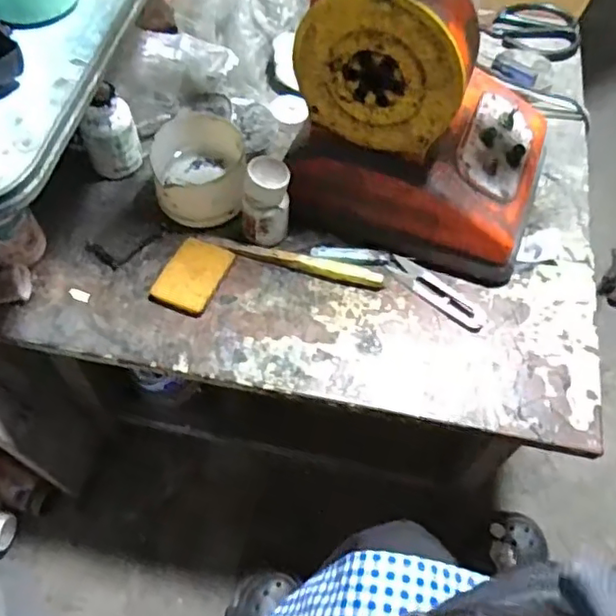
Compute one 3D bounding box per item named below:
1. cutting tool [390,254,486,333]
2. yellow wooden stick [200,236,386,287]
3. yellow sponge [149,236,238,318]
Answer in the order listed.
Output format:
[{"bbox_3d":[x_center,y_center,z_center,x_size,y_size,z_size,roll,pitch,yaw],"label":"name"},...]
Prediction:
[{"bbox_3d":[0.118,-0.016,0.547,0.025,0.008,0.103,-40,69,-22],"label":"cutting tool"},{"bbox_3d":[-0.014,-0.044,0.551,0.170,0.014,0.015,14,61,6],"label":"yellow wooden stick"},{"bbox_3d":[-0.104,-0.030,0.539,0.051,0.011,0.074,21,62,9],"label":"yellow sponge"}]

